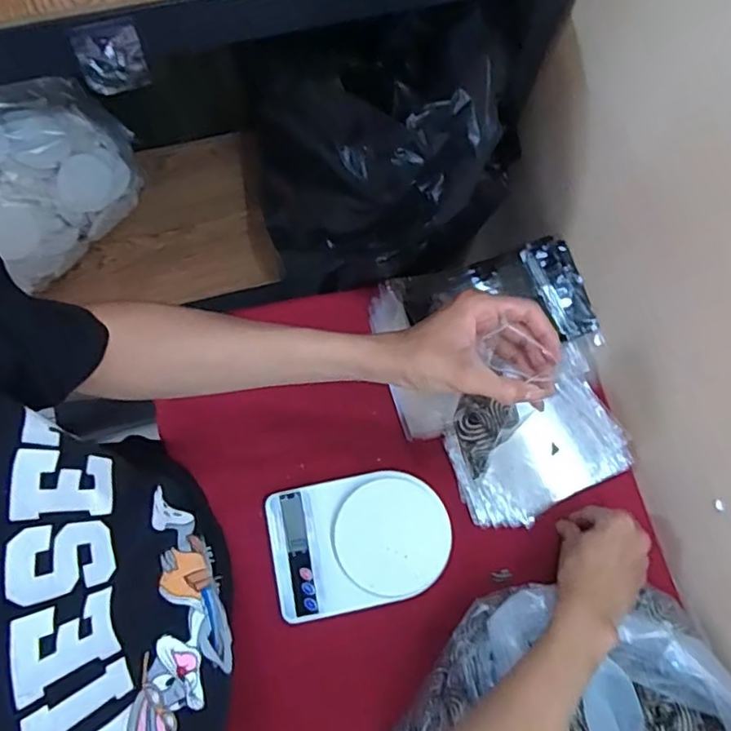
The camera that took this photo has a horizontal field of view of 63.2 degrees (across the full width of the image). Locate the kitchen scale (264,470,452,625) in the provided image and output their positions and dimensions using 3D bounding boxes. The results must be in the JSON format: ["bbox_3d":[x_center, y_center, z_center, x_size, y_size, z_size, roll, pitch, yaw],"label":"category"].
[{"bbox_3d":[-0.007,0.180,0.609,0.178,0.030,0.128,-11,73,-6],"label":"kitchen scale"}]

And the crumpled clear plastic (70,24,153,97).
[{"bbox_3d":[-0.204,-0.245,0.480,0.051,0.041,0.027,-21,74,-9],"label":"crumpled clear plastic"}]

